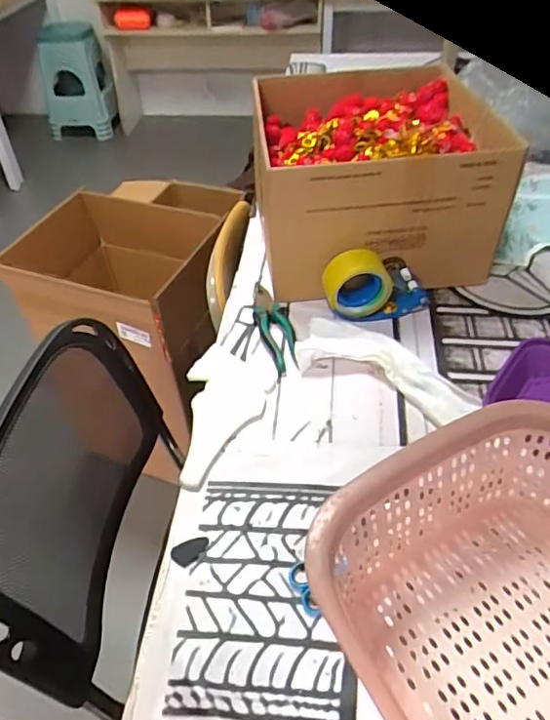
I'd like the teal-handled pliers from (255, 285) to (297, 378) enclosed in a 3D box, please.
[{"bbox_3d":[-0.001,-0.057,0.853,0.047,0.029,0.212,-8,44,-6],"label":"teal-handled pliers"}]

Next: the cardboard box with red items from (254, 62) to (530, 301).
[{"bbox_3d":[0.155,-0.318,0.968,0.351,0.239,0.424,-5,44,-2],"label":"cardboard box with red items"}]

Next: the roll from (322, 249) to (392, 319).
[{"bbox_3d":[0.129,-0.119,0.858,0.102,0.099,0.044,-12,44,-9],"label":"roll"}]

